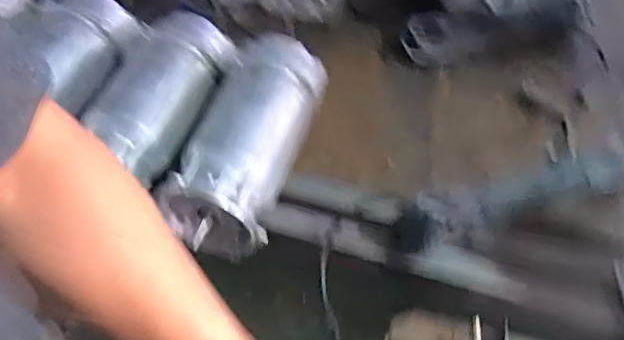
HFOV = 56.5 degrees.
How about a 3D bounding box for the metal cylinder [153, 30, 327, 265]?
[{"bbox_3d":[-0.074,-0.043,0.751,0.118,0.108,0.305,13,51,9],"label":"metal cylinder"}]

